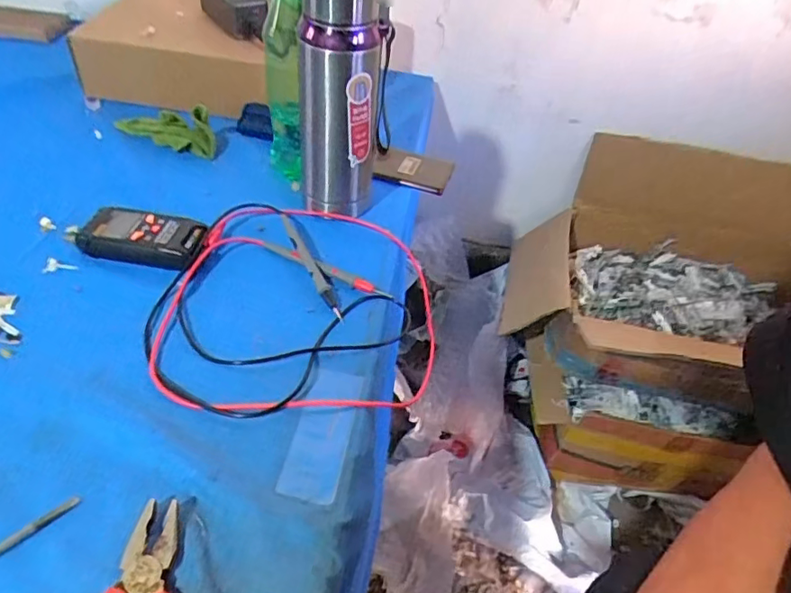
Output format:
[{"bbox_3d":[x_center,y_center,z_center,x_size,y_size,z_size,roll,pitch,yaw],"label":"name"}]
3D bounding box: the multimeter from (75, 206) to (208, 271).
[{"bbox_3d":[-0.248,-0.061,0.544,0.116,0.029,0.055,11,44,6],"label":"multimeter"}]

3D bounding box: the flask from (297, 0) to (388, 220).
[{"bbox_3d":[-0.057,-0.196,0.559,0.078,0.235,0.065,1,43,-5],"label":"flask"}]

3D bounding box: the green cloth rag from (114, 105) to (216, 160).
[{"bbox_3d":[-0.289,-0.218,0.684,0.142,0.057,0.015,18,19,14],"label":"green cloth rag"}]

